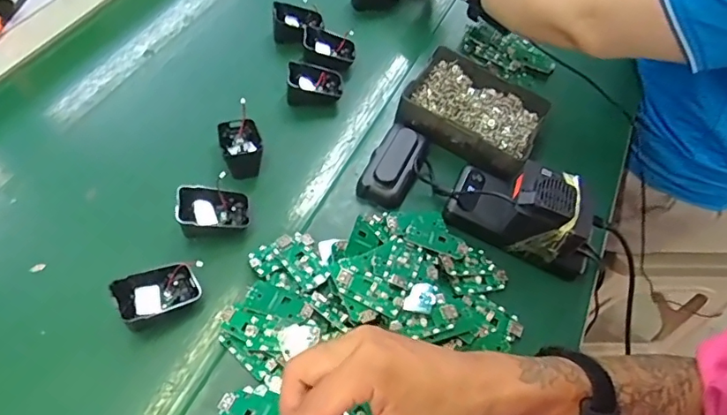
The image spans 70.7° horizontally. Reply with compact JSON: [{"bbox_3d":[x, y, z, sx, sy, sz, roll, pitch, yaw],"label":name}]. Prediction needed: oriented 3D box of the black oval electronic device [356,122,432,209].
[{"bbox_3d":[0.037,-0.051,0.570,0.050,0.032,0.113,22,59,12],"label":"black oval electronic device"}]

